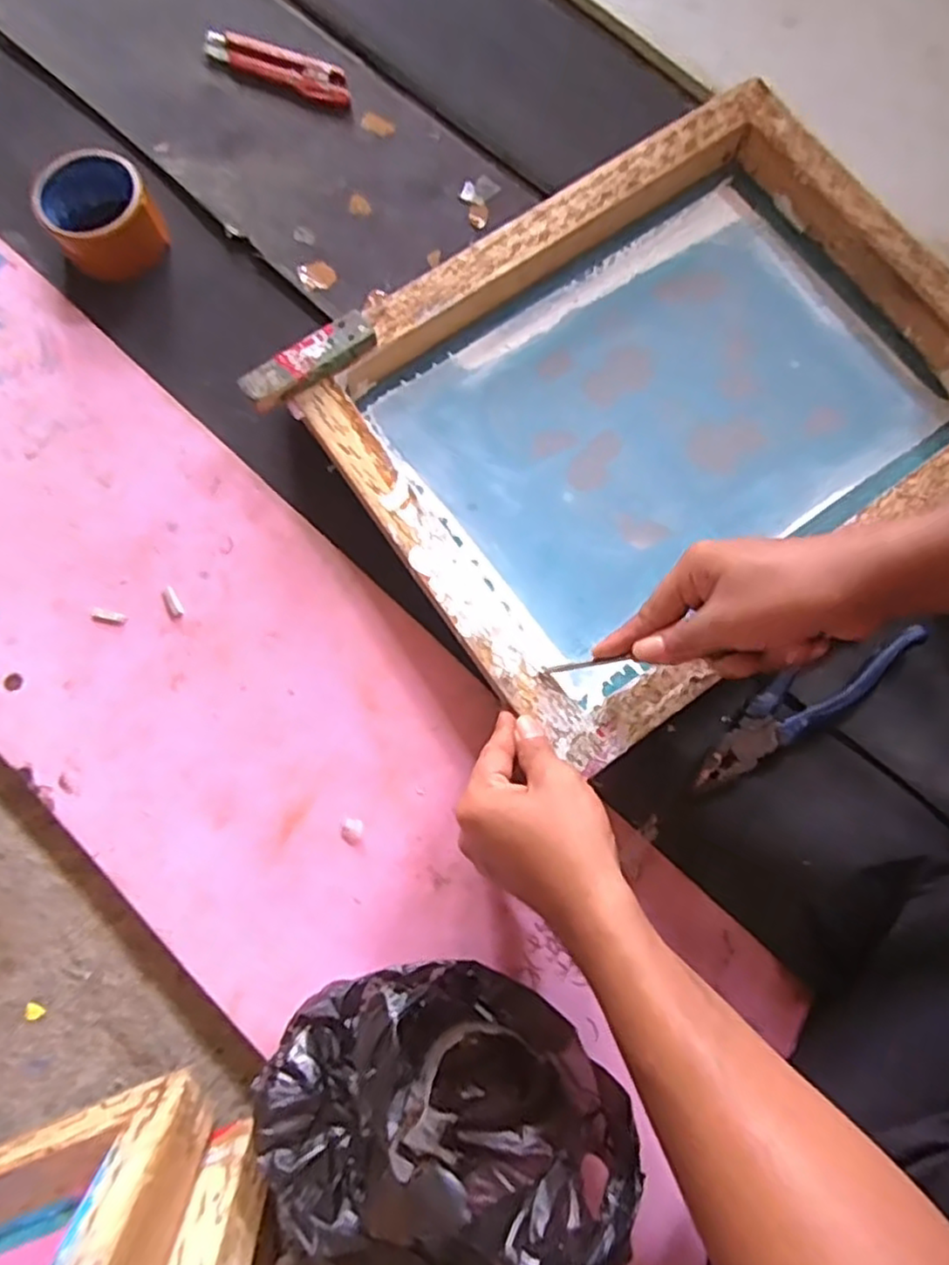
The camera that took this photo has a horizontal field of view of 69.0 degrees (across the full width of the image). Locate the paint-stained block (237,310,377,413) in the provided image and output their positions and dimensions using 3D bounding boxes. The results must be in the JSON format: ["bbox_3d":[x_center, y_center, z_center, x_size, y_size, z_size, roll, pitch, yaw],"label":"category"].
[{"bbox_3d":[-0.121,-0.201,0.510,0.104,0.014,0.028,-37,79,-8],"label":"paint-stained block"}]

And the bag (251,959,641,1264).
[{"bbox_3d":[-0.017,0.259,0.390,0.199,0.133,0.122,-4,77,0],"label":"bag"}]

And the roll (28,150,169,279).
[{"bbox_3d":[-0.309,-0.345,0.572,0.083,0.047,0.079,0,77,0],"label":"roll"}]

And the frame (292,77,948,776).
[{"bbox_3d":[0.140,-0.177,0.527,0.461,0.047,0.360,-36,79,-8],"label":"frame"}]

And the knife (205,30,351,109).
[{"bbox_3d":[-0.177,-0.511,0.623,0.146,0.014,0.030,24,78,6],"label":"knife"}]

